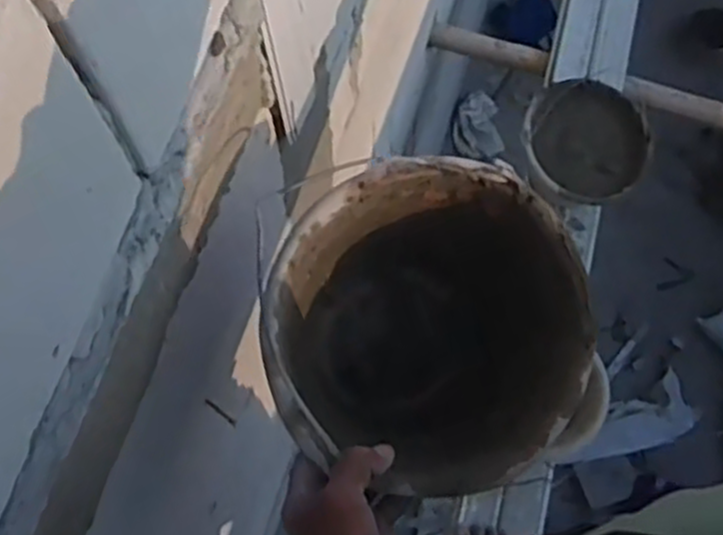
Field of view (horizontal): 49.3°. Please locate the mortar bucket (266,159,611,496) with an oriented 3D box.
[{"bbox_3d":[0.050,0.057,0.658,0.232,0.223,0.232,0,71,1],"label":"mortar bucket"}]

